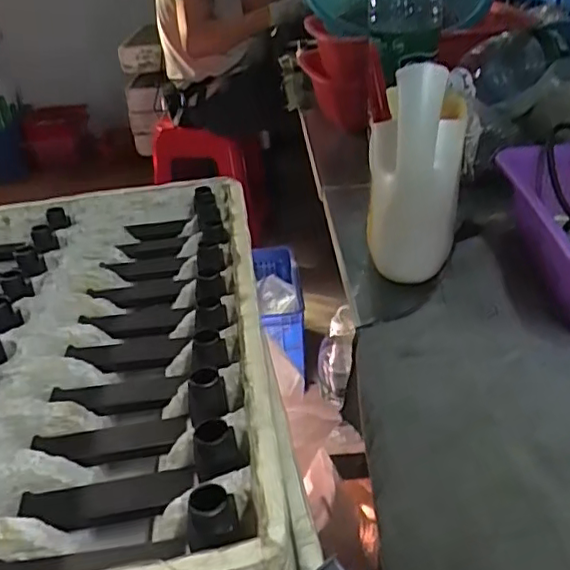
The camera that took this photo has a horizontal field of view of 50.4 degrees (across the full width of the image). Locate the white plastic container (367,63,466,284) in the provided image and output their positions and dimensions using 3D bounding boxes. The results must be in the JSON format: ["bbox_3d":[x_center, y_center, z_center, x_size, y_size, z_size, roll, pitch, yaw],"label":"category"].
[{"bbox_3d":[0.117,-0.096,0.569,0.090,0.199,0.066,6,34,15],"label":"white plastic container"}]

